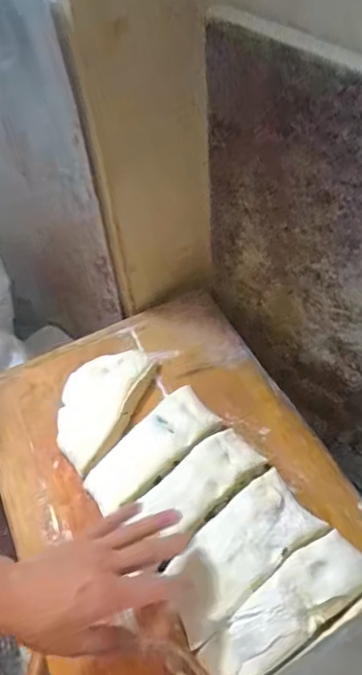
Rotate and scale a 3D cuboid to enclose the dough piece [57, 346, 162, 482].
[{"bbox_3d":[-0.114,0.086,0.679,0.100,0.031,0.177,23,61,16],"label":"dough piece"}]

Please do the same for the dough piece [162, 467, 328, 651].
[{"bbox_3d":[0.065,0.237,0.555,0.188,0.024,0.087,-36,63,-18],"label":"dough piece"}]

